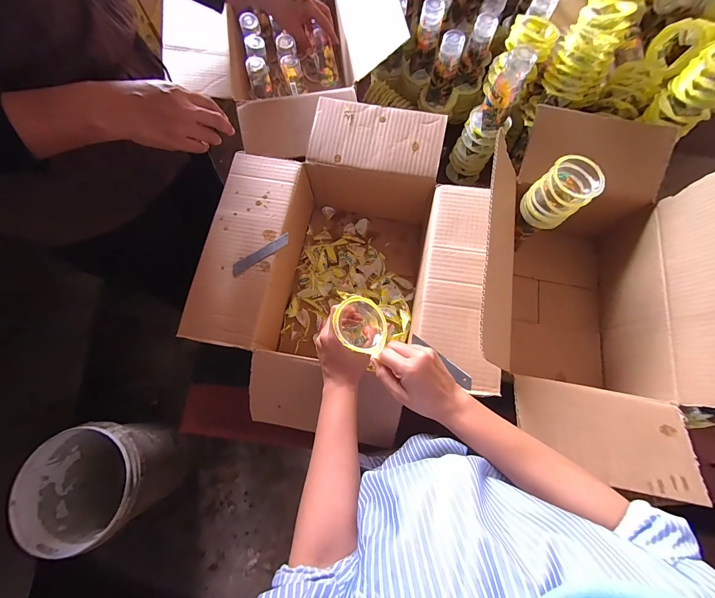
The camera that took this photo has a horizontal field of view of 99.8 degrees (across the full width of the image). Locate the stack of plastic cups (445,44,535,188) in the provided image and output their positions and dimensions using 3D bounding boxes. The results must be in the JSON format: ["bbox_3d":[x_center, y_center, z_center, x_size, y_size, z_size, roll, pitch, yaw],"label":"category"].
[{"bbox_3d":[0.235,-0.316,0.557,0.075,0.236,0.066,27,76,7],"label":"stack of plastic cups"}]

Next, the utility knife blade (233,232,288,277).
[{"bbox_3d":[-0.152,-0.071,0.473,0.101,0.004,0.018,-34,77,-9],"label":"utility knife blade"}]

